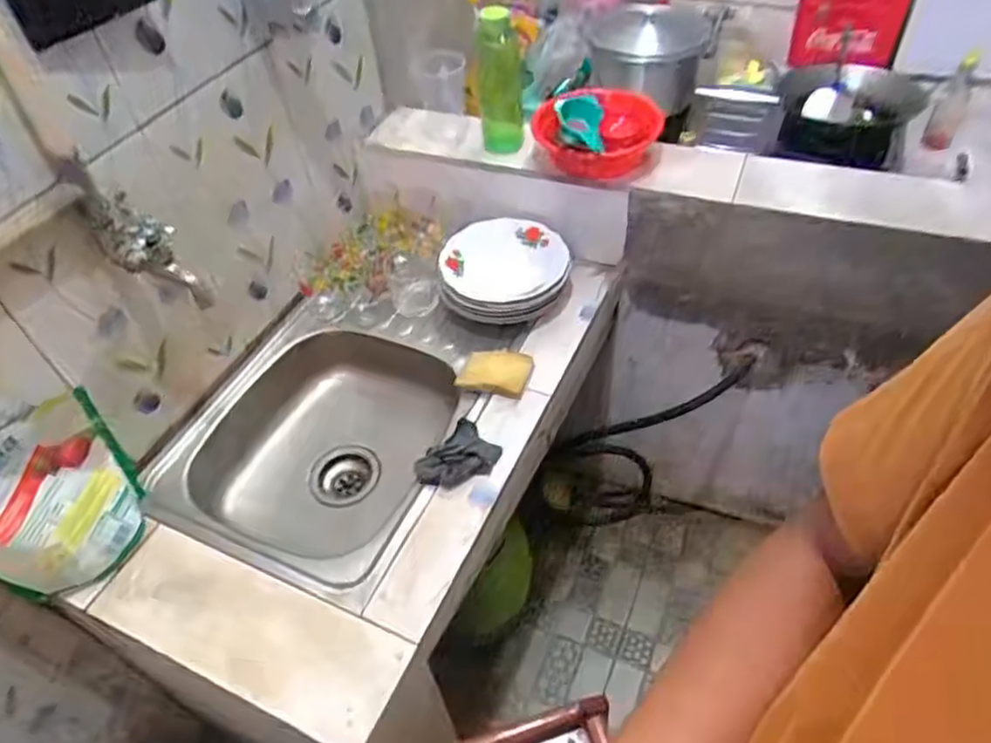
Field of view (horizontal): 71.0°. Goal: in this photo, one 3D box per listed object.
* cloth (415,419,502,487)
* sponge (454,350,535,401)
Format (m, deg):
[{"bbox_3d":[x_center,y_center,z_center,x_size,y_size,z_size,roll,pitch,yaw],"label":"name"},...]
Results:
[{"bbox_3d":[-0.051,0.117,0.947,0.082,0.020,0.118,30,57,28],"label":"cloth"},{"bbox_3d":[-0.001,0.000,1.033,0.104,0.052,0.062,5,49,9],"label":"sponge"}]

